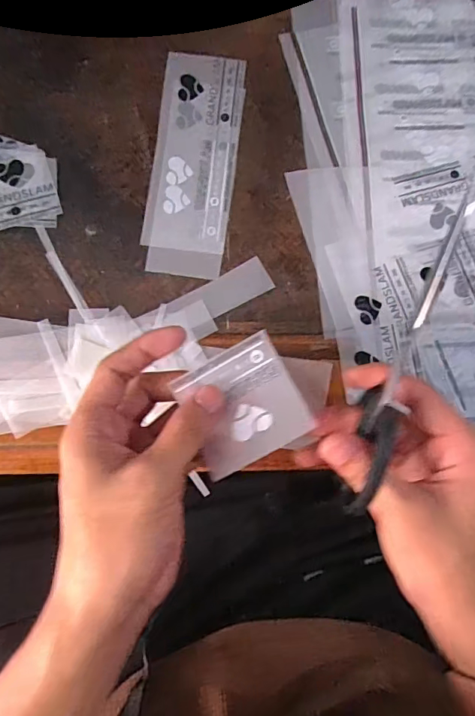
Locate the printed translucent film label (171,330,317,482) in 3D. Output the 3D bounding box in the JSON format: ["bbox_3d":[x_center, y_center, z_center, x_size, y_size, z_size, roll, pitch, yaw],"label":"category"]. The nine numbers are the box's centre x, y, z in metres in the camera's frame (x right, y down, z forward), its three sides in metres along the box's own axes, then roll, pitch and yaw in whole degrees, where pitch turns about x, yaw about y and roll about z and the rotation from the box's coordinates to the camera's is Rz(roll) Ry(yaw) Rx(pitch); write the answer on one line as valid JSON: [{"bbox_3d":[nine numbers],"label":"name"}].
[{"bbox_3d":[0.003,0.025,0.265,0.061,0.007,0.060,-26,76,-7],"label":"printed translucent film label"}]

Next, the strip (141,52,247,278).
[{"bbox_3d":[-0.034,-0.153,0.377,0.064,0.004,0.176,7,85,-2],"label":"strip"}]

